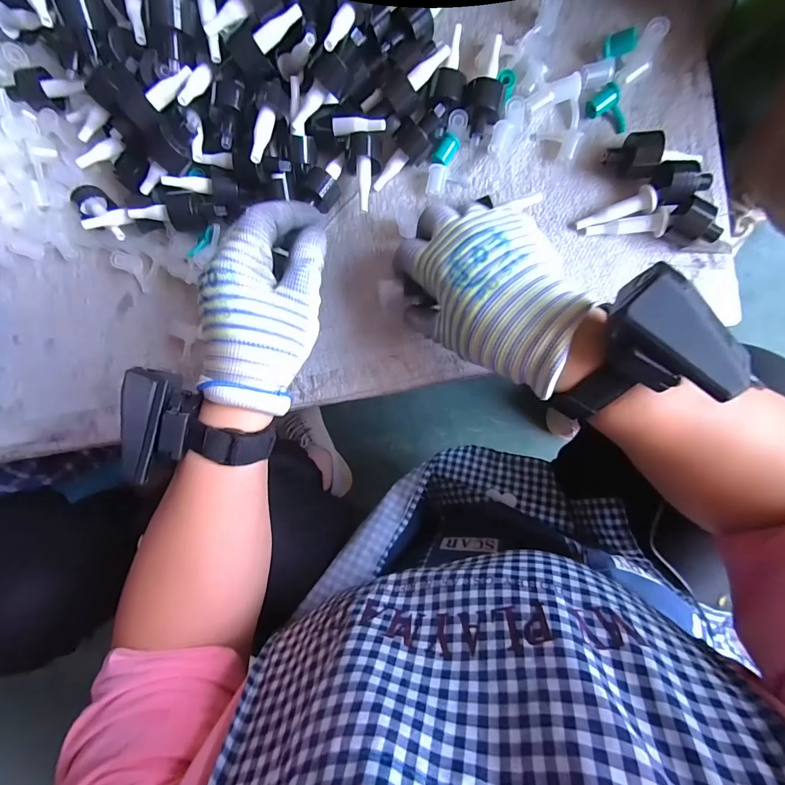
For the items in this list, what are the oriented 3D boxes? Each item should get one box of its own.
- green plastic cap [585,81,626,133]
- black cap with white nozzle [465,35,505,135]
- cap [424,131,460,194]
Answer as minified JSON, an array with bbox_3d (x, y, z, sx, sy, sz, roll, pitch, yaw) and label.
[{"bbox_3d":[0.175,-0.225,0.300,0.026,0.011,0.034,-34,92,8],"label":"green plastic cap"},{"bbox_3d":[0.074,-0.241,0.300,0.029,0.021,0.063,4,96,5],"label":"black cap with white nozzle"},{"bbox_3d":[0.040,-0.189,0.315,0.017,0.012,0.046,22,98,2],"label":"cap"}]

